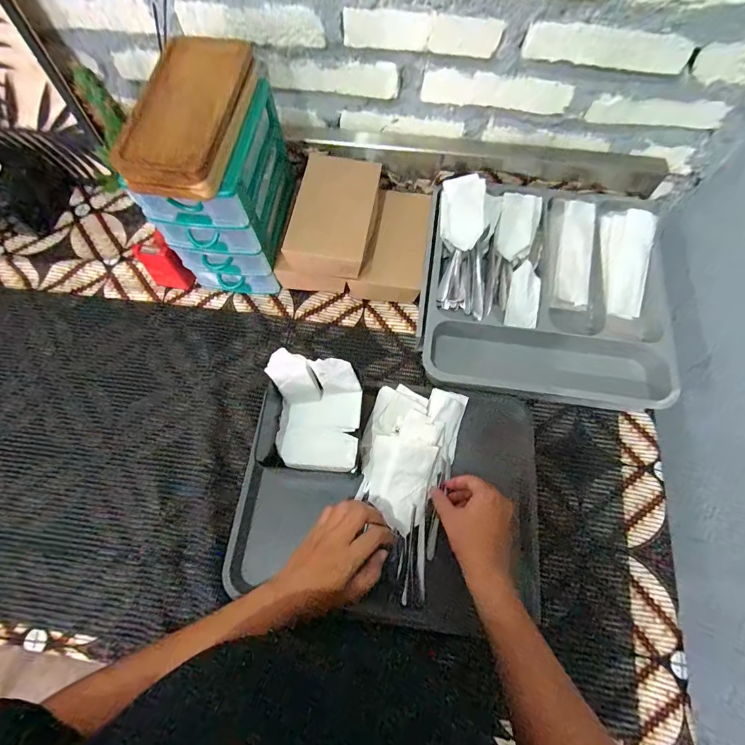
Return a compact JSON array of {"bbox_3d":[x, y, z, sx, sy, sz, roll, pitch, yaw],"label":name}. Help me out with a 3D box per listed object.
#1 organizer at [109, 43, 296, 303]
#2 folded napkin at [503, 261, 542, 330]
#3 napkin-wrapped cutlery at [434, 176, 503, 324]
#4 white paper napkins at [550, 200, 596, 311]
[{"bbox_3d":[-0.196,-0.244,0.520,0.121,0.242,0.187,8,70,4],"label":"organizer"},{"bbox_3d":[0.219,-0.112,0.564,0.042,0.013,0.094,8,86,4],"label":"folded napkin"},{"bbox_3d":[0.143,-0.186,0.573,0.088,0.057,0.198,3,93,2],"label":"napkin-wrapped cutlery"},{"bbox_3d":[0.297,-0.170,0.566,0.047,0.009,0.160,10,84,5],"label":"white paper napkins"}]

